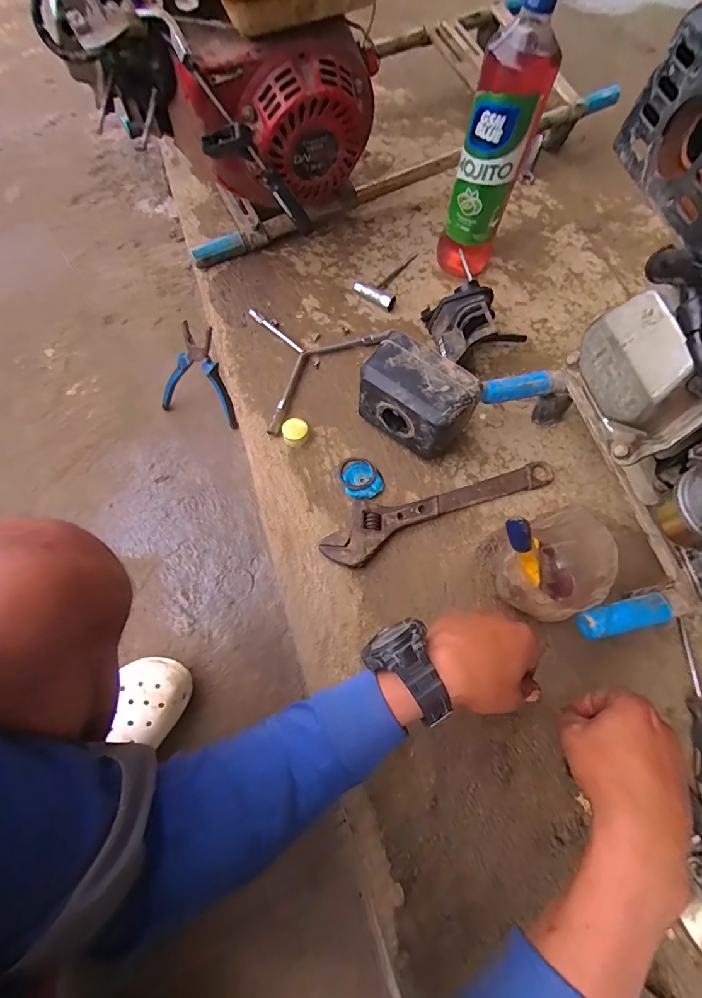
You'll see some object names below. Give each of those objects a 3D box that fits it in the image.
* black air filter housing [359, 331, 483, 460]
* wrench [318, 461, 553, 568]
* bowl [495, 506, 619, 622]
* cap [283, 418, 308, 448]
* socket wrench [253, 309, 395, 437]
[{"bbox_3d":[0.078,-0.110,0.509,0.136,0.107,0.075,38,71,12],"label":"black air filter housing"},{"bbox_3d":[0.106,0.005,0.501,0.294,0.020,0.058,-21,70,-11],"label":"wrench"},{"bbox_3d":[0.199,0.074,0.436,0.093,0.092,0.087,1,68,-2],"label":"bowl"},{"bbox_3d":[-0.068,-0.082,0.525,0.030,0.018,0.031,1,68,-2],"label":"cap"},{"bbox_3d":[-0.082,-0.204,0.580,0.159,0.016,0.219,40,71,13],"label":"socket wrench"}]

